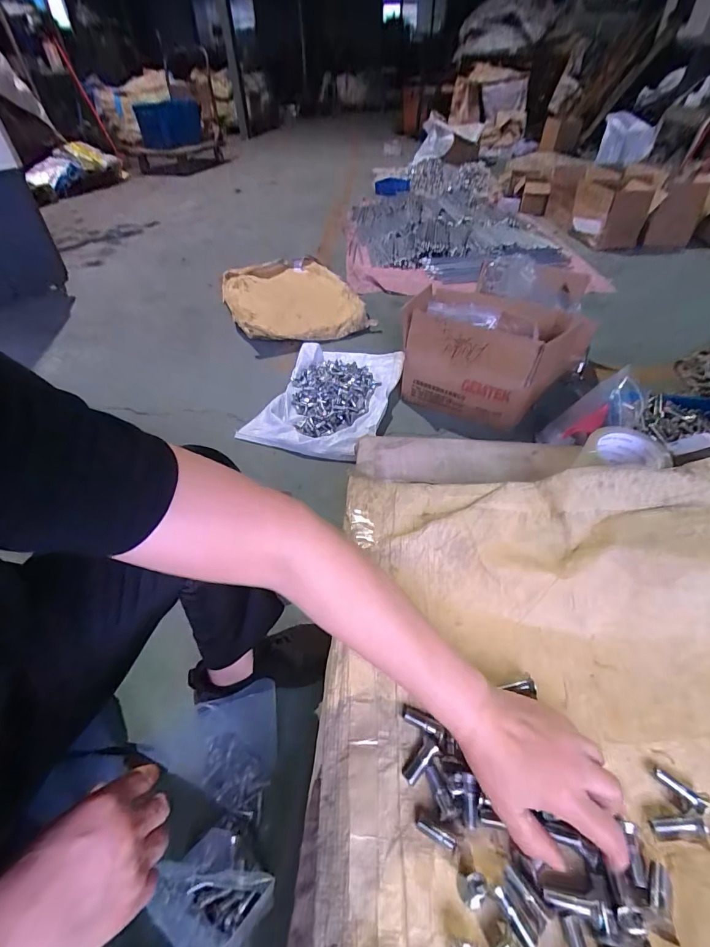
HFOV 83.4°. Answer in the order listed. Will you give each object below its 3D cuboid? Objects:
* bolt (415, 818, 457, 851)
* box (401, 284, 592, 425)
[{"bbox_3d":[0.061,0.271,0.301,0.031,0.006,0.008,9,49,29],"label":"bolt"},{"bbox_3d":[0.372,-0.340,1.133,0.443,0.230,0.298,21,50,20],"label":"box"}]

